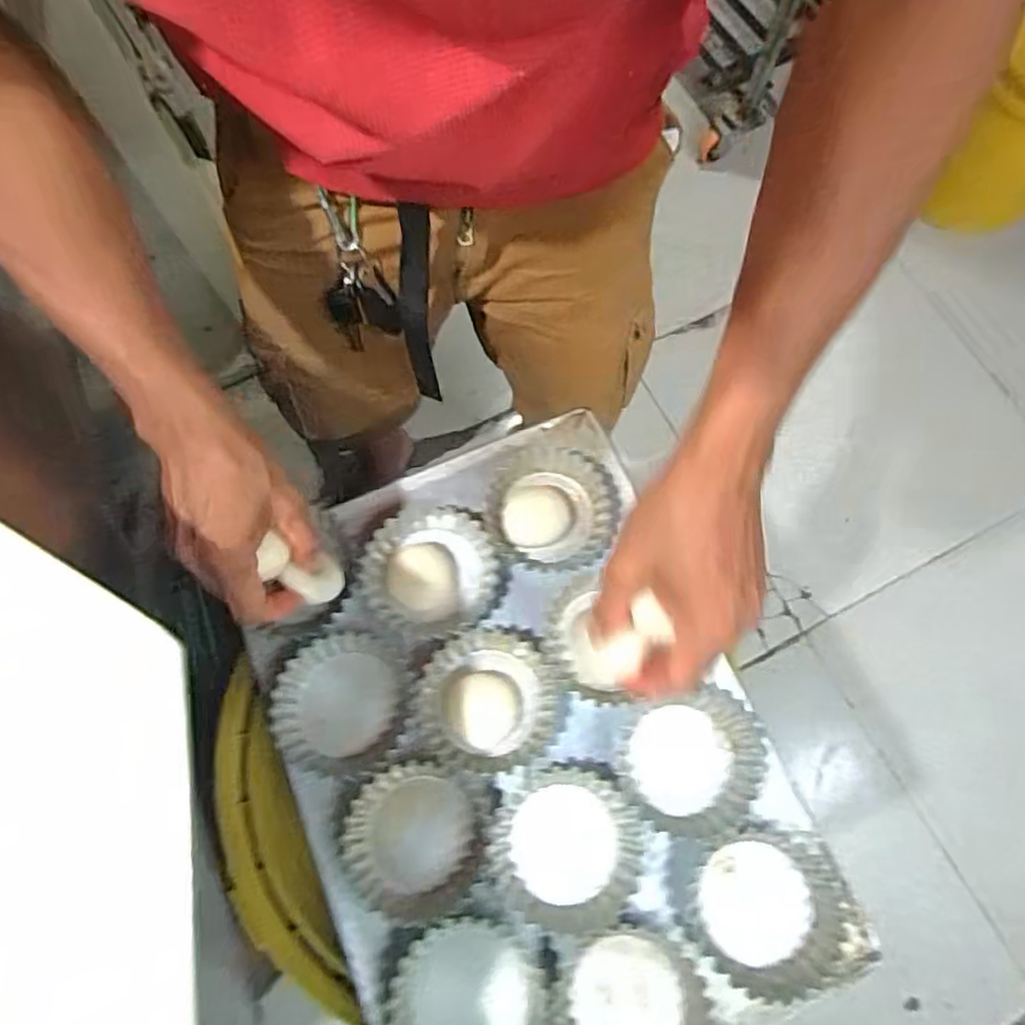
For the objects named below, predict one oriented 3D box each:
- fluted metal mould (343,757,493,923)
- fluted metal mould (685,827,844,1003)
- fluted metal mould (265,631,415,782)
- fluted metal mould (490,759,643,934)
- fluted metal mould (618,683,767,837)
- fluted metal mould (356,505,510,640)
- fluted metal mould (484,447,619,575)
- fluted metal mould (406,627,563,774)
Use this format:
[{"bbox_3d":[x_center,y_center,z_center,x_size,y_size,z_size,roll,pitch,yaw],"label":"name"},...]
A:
[{"bbox_3d":[-0.065,0.225,0.449,0.095,0.035,0.094,0,73,1],"label":"fluted metal mould"},{"bbox_3d":[0.169,0.266,0.436,0.100,0.025,0.094,0,73,1],"label":"fluted metal mould"},{"bbox_3d":[-0.122,0.142,0.481,0.100,0.032,0.098,-3,73,1],"label":"fluted metal mould"},{"bbox_3d":[0.038,0.233,0.449,0.101,0.033,0.098,0,73,1],"label":"fluted metal mould"},{"bbox_3d":[0.128,0.177,0.468,0.094,0.030,0.100,0,73,1],"label":"fluted metal mould"},{"bbox_3d":[-0.061,0.048,0.501,0.108,0.027,0.096,-8,73,-1],"label":"fluted metal mould"},{"bbox_3d":[0.031,-0.001,0.518,0.099,0.029,0.097,0,73,1],"label":"fluted metal mould"},{"bbox_3d":[-0.021,0.139,0.477,0.106,0.032,0.097,0,73,1],"label":"fluted metal mould"}]

